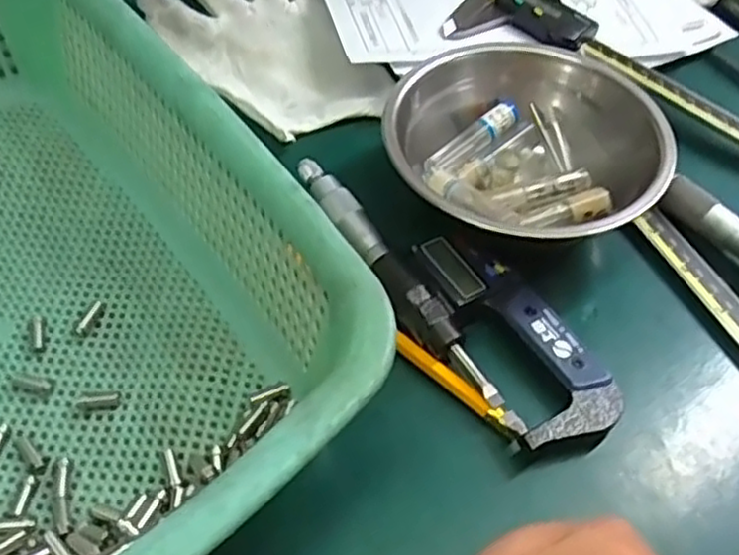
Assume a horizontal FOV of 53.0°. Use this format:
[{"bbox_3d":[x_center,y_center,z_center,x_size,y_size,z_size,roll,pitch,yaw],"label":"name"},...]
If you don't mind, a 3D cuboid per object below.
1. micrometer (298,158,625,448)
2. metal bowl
[{"bbox_3d":[0.033,0.003,0.329,0.054,0.018,0.177,-33,62,-23],"label":"micrometer"},{"bbox_3d":[0.073,-0.060,0.344,0.123,0.050,0.107,-29,60,-22],"label":"metal bowl"}]

